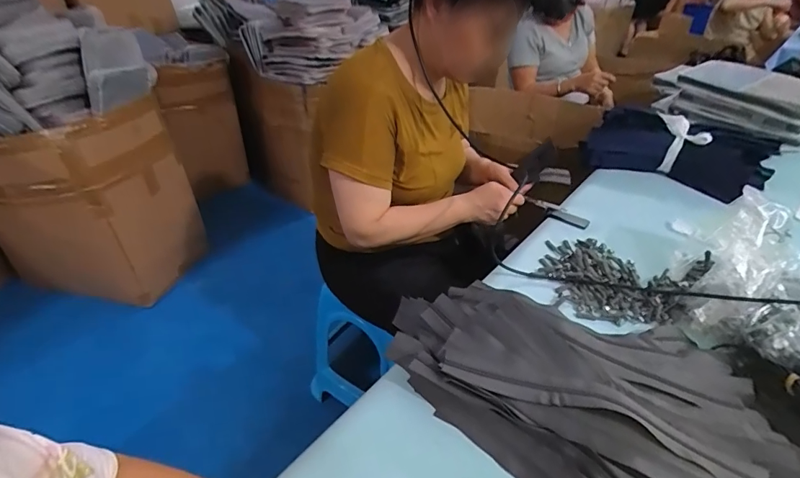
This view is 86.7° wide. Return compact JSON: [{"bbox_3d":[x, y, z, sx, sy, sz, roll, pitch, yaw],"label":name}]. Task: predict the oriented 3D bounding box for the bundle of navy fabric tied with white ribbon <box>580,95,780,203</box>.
[{"bbox_3d":[0.625,-0.210,0.958,0.370,0.156,0.118,18,37,22],"label":"bundle of navy fabric tied with white ribbon"}]

